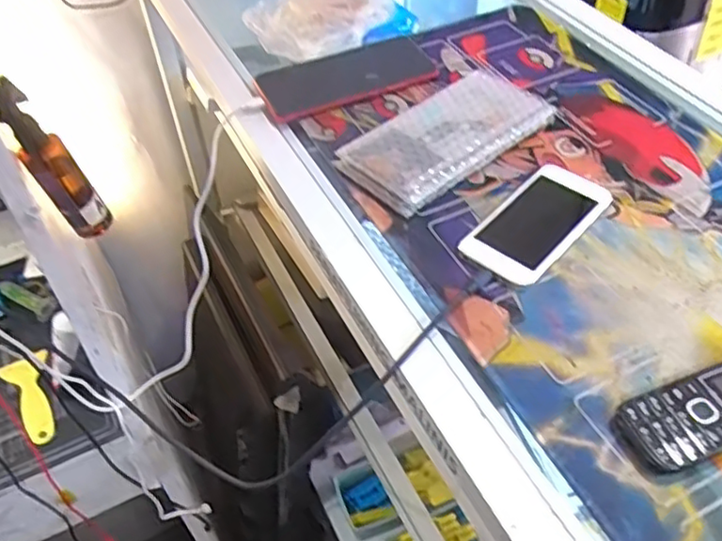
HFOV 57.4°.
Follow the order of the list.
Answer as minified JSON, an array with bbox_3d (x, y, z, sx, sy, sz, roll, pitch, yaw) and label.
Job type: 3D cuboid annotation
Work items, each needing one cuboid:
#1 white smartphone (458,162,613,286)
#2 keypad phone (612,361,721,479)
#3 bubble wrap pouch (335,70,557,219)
[{"bbox_3d":[0.129,-0.037,0.482,0.061,0.006,0.122,33,58,28],"label":"white smartphone"},{"bbox_3d":[0.201,0.079,0.375,0.113,0.014,0.046,-19,50,-13],"label":"keypad phone"},{"bbox_3d":[0.071,-0.116,0.543,0.182,0.014,0.088,-34,55,-24],"label":"bubble wrap pouch"}]

